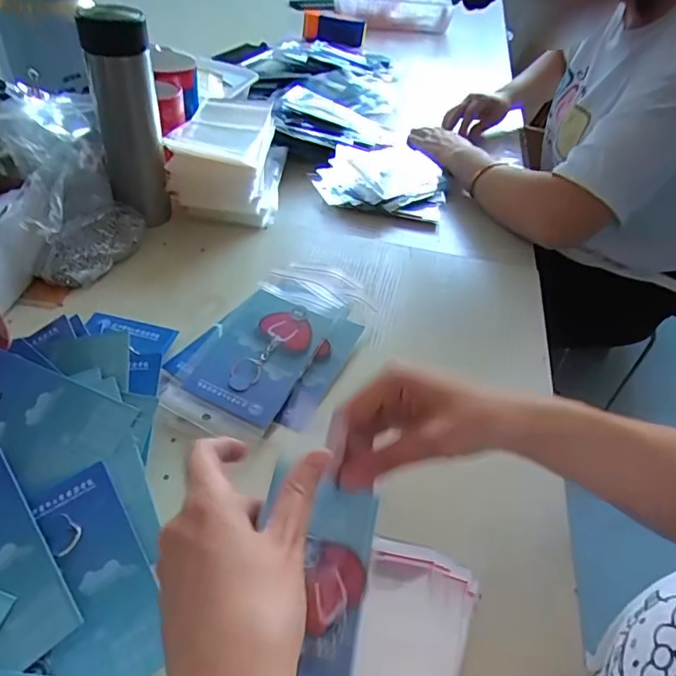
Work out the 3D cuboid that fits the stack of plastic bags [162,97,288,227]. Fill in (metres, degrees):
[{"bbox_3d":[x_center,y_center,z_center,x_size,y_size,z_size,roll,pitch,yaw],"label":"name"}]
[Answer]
[{"bbox_3d":[-0.145,-0.253,0.721,0.132,0.087,0.237,3,43,-4],"label":"stack of plastic bags"}]

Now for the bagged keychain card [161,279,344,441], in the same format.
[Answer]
[{"bbox_3d":[-0.074,0.011,0.484,0.097,0.021,0.176,24,50,11],"label":"bagged keychain card"}]

